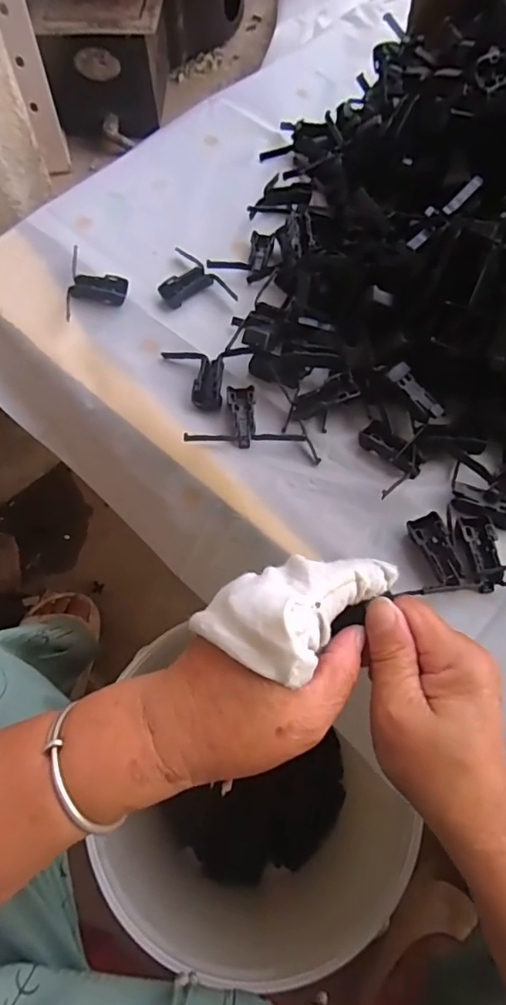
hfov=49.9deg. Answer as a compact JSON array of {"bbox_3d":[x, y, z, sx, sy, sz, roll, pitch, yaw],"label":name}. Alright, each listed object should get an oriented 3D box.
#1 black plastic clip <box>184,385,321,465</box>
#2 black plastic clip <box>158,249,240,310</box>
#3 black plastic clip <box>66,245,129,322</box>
[{"bbox_3d":[0.003,-0.061,0.394,0.093,0.010,0.054,6,62,5],"label":"black plastic clip"},{"bbox_3d":[-0.057,-0.188,0.467,0.051,0.012,0.076,-33,66,-15],"label":"black plastic clip"},{"bbox_3d":[-0.131,-0.186,0.462,0.049,0.012,0.077,-2,62,1],"label":"black plastic clip"}]

